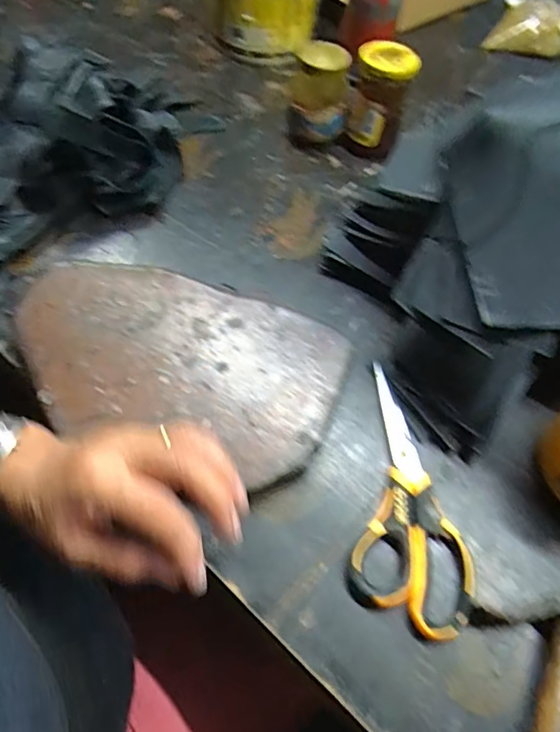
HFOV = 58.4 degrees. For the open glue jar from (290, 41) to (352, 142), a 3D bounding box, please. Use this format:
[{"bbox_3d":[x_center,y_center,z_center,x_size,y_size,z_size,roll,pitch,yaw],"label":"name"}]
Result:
[{"bbox_3d":[0.042,-0.298,0.563,0.065,0.098,0.055,8,57,1],"label":"open glue jar"}]

